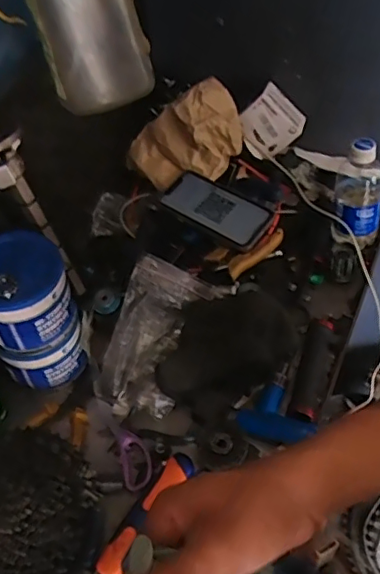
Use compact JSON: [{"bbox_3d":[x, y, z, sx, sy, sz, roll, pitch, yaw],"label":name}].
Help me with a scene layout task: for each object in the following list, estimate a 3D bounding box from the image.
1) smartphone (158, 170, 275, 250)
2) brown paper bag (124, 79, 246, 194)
[{"bbox_3d":[0.031,-0.108,0.751,0.151,0.016,0.081,28,66,21],"label":"smartphone"},{"bbox_3d":[-0.002,-0.207,0.780,0.164,0.102,0.087,-15,50,-8],"label":"brown paper bag"}]

